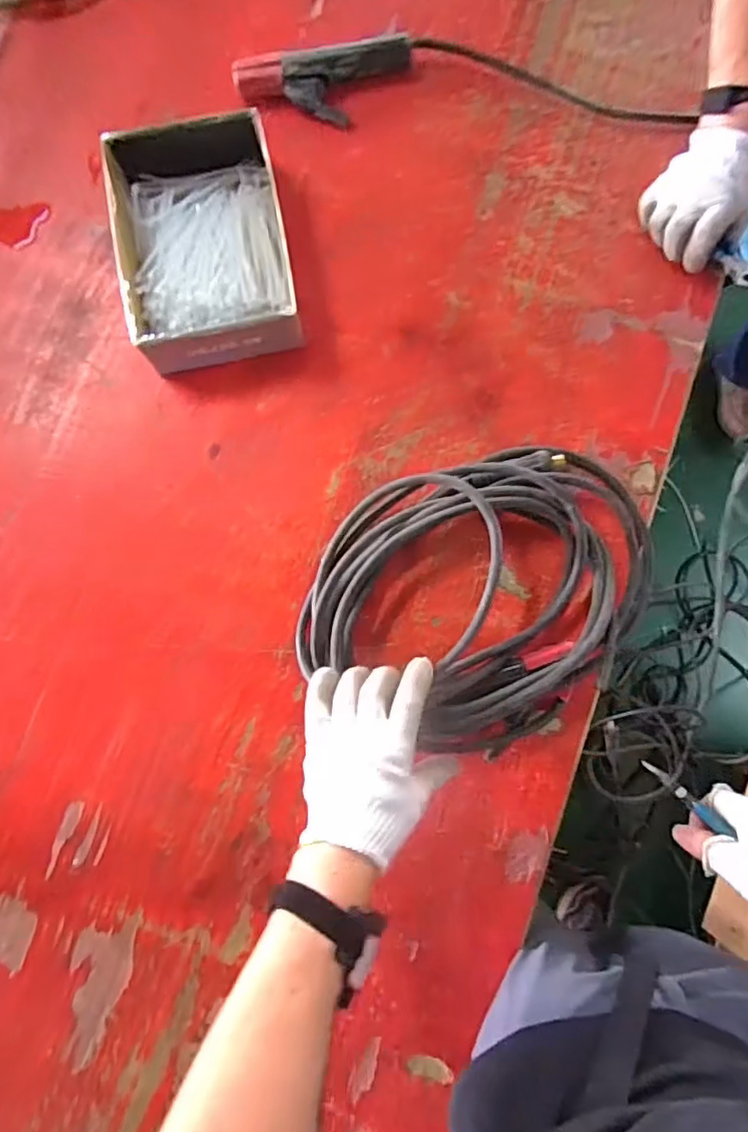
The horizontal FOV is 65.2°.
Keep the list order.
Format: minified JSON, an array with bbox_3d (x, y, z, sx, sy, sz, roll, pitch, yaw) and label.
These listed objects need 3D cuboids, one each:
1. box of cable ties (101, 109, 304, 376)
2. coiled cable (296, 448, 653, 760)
[{"bbox_3d":[-0.183,-0.351,0.636,0.176,0.062,0.262,-11,83,0],"label":"box of cable ties"},{"bbox_3d":[0.105,0.018,0.590,0.286,0.071,0.357,43,86,6],"label":"coiled cable"}]

